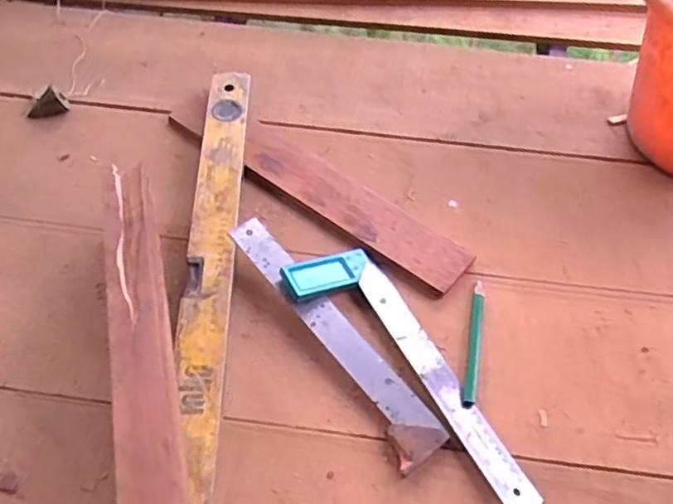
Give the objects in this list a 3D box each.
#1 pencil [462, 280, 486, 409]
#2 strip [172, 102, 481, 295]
[{"bbox_3d":[0.139,0.090,0.648,0.012,0.004,0.141,11,55,6],"label":"pencil"},{"bbox_3d":[-0.031,-0.084,0.757,0.411,0.017,0.070,34,61,20],"label":"strip"}]

